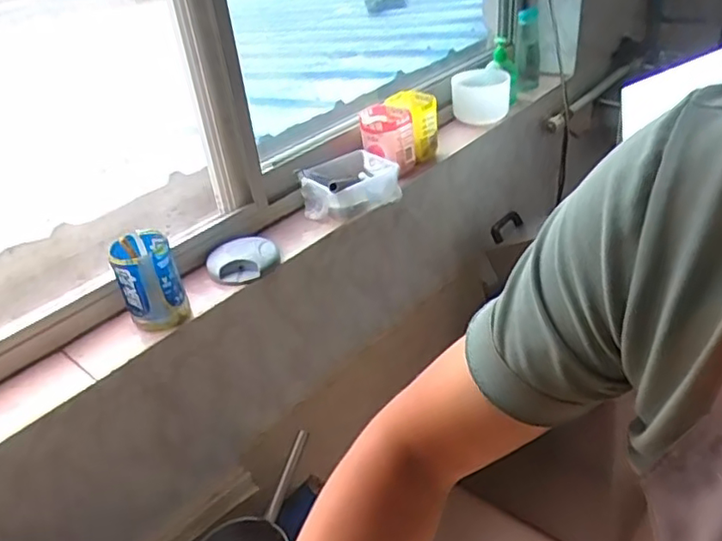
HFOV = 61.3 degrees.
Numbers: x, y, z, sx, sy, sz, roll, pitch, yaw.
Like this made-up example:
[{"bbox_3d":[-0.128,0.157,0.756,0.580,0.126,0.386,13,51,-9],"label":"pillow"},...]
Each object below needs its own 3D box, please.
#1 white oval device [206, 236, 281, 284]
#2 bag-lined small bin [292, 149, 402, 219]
[{"bbox_3d":[-0.198,-0.026,1.033,0.113,0.028,0.114,-7,34,-2],"label":"white oval device"},{"bbox_3d":[-0.024,-0.174,1.177,0.184,0.066,0.149,-16,35,-14],"label":"bag-lined small bin"}]

